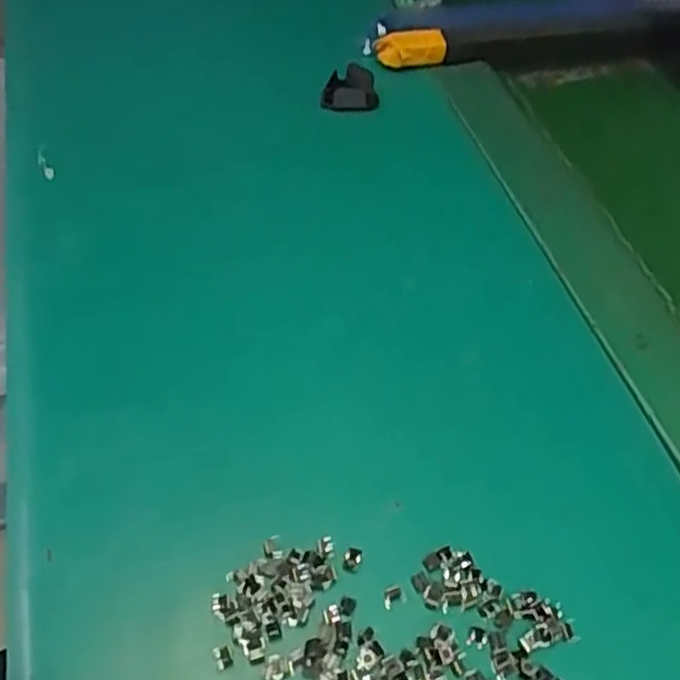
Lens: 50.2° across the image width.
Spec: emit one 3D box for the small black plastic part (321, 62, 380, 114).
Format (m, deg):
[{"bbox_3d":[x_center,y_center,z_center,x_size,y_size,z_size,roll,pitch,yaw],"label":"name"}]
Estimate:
[{"bbox_3d":[0.008,-0.183,0.521,0.039,0.011,0.042,4,51,-1],"label":"small black plastic part"}]

